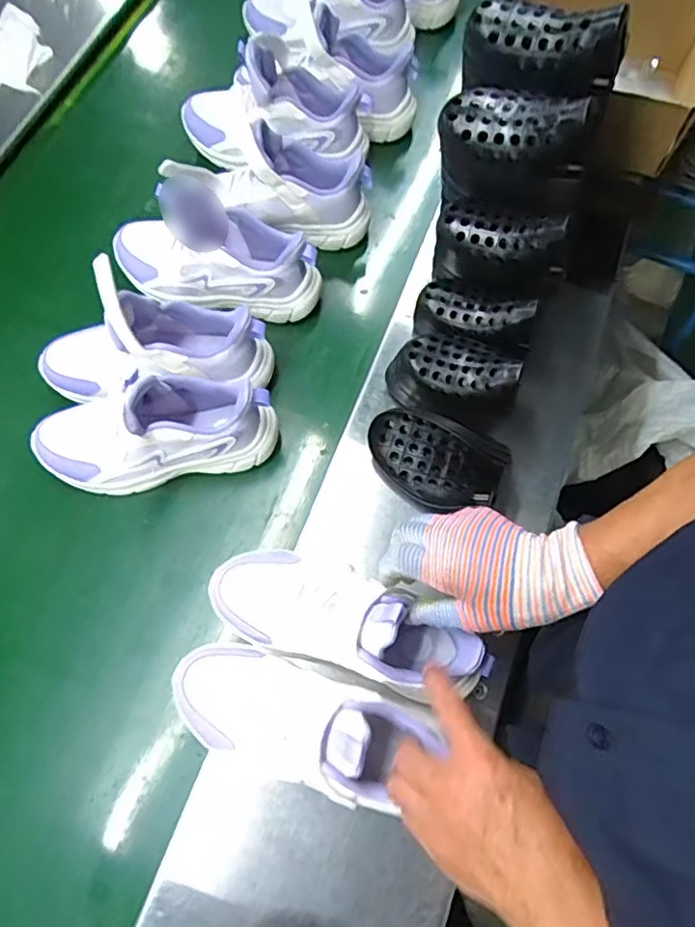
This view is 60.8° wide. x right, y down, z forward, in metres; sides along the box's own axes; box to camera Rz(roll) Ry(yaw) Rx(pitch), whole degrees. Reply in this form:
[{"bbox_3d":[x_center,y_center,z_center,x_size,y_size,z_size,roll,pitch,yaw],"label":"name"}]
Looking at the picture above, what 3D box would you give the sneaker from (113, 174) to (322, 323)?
[{"bbox_3d":[-0.158,-0.254,0.672,0.253,0.139,0.108,10,70,3],"label":"sneaker"}]

